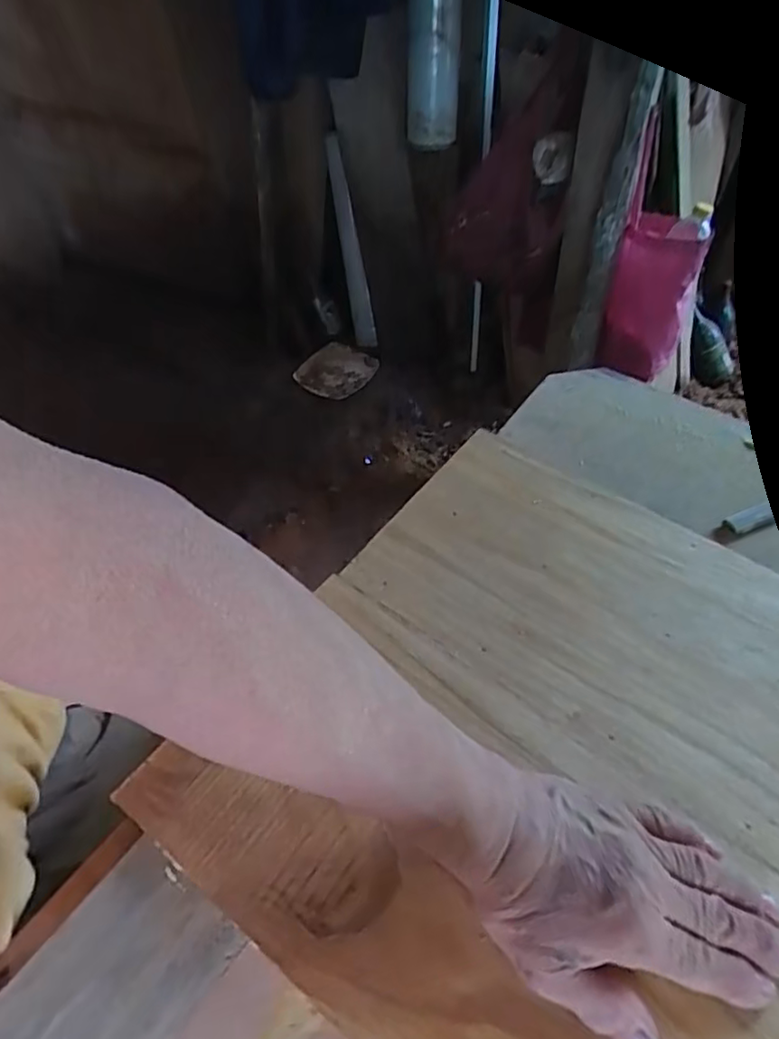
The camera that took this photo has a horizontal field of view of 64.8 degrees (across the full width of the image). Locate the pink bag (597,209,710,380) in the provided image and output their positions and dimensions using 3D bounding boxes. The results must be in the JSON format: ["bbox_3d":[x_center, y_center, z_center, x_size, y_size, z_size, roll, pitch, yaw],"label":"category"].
[{"bbox_3d":[0.552,-0.480,1.309,0.162,0.329,0.164,15,55,13],"label":"pink bag"}]

